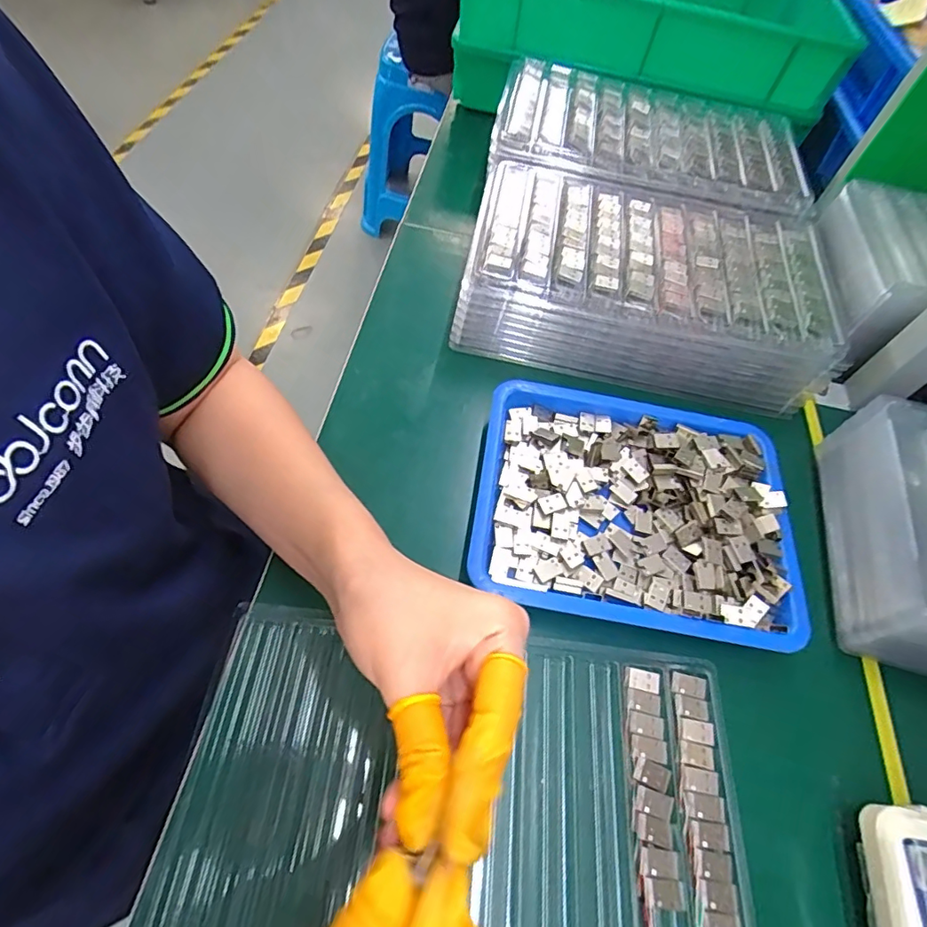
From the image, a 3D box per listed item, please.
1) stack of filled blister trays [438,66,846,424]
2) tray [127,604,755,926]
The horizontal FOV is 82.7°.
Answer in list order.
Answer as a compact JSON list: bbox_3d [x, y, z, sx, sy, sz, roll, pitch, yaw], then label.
[{"bbox_3d":[0.163,-0.234,0.488,0.298,0.075,0.345,6,58,3],"label":"stack of filled blister trays"},{"bbox_3d":[0.002,0.176,0.280,0.295,0.029,0.163,5,58,3],"label":"tray"}]

